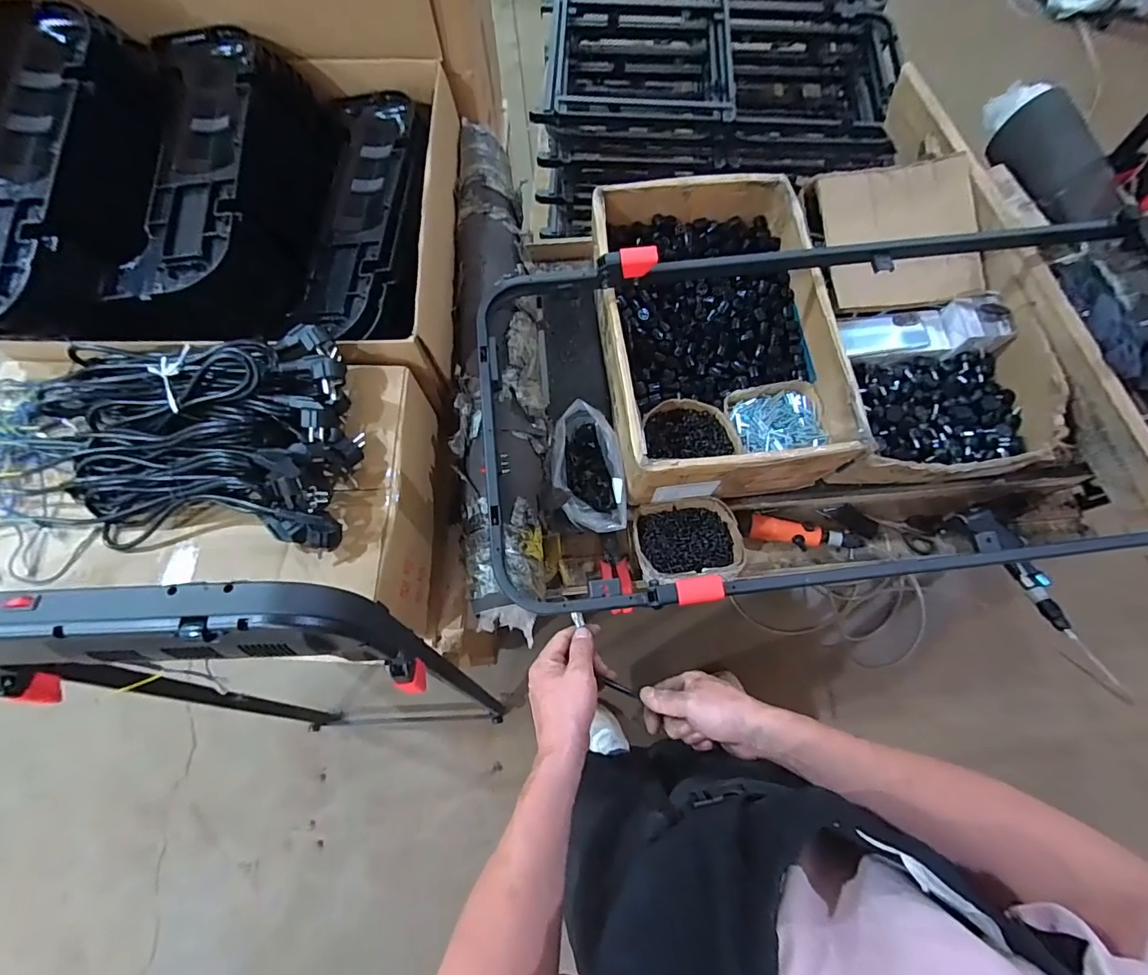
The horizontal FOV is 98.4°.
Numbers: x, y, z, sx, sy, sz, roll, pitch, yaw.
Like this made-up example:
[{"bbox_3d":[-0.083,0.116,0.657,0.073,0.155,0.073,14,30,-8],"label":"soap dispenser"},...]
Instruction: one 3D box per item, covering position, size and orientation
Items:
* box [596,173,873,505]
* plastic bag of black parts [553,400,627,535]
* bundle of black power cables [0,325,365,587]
[{"bbox_3d":[0.230,-0.271,0.842,0.352,0.139,0.548,-6,72,-1],"label":"box"},{"bbox_3d":[0.022,-0.029,0.831,0.112,0.107,0.212,-7,72,-2],"label":"plastic bag of black parts"},{"bbox_3d":[-0.509,-0.043,0.585,0.487,0.093,0.262,-6,72,-1],"label":"bundle of black power cables"}]

